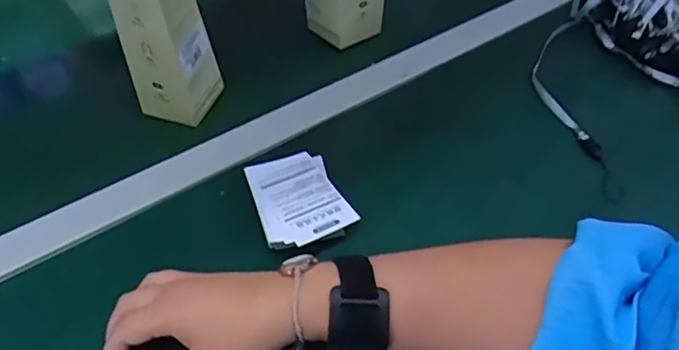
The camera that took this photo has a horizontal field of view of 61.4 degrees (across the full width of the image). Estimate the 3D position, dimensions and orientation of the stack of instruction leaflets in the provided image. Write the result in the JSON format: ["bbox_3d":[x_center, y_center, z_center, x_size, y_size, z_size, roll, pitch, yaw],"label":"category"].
[{"bbox_3d":[-0.034,0.020,0.464,0.068,0.015,0.088,-20,50,-17],"label":"stack of instruction leaflets"}]

